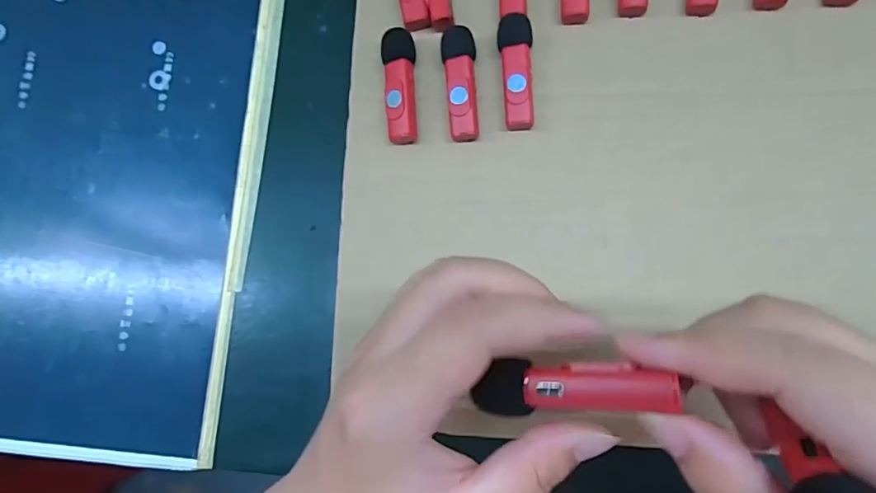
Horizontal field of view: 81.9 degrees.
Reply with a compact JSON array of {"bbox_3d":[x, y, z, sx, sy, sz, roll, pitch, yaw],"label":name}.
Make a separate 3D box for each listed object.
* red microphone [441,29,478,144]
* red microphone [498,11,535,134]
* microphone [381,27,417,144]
[{"bbox_3d":[0.014,-0.093,0.287,0.019,0.015,0.065,-7,76,5],"label":"red microphone"},{"bbox_3d":[0.045,-0.099,0.285,0.018,0.016,0.065,-2,77,6],"label":"red microphone"},{"bbox_3d":[-0.022,-0.092,0.291,0.018,0.017,0.064,-2,77,6],"label":"microphone"}]

